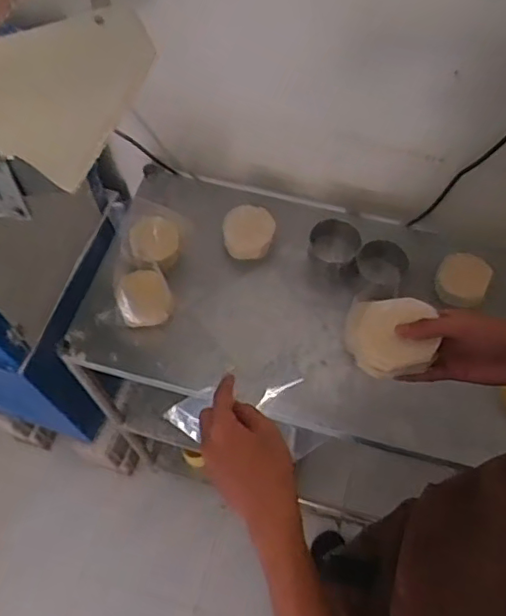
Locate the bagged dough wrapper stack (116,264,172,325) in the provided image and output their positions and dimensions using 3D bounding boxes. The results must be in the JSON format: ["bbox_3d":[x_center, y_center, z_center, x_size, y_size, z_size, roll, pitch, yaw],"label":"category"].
[{"bbox_3d":[-0.166,-0.015,0.881,0.081,0.053,0.084,-12,62,-5],"label":"bagged dough wrapper stack"}]

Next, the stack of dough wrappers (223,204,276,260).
[{"bbox_3d":[-0.006,-0.124,0.942,0.083,0.052,0.082,0,62,1],"label":"stack of dough wrappers"}]

